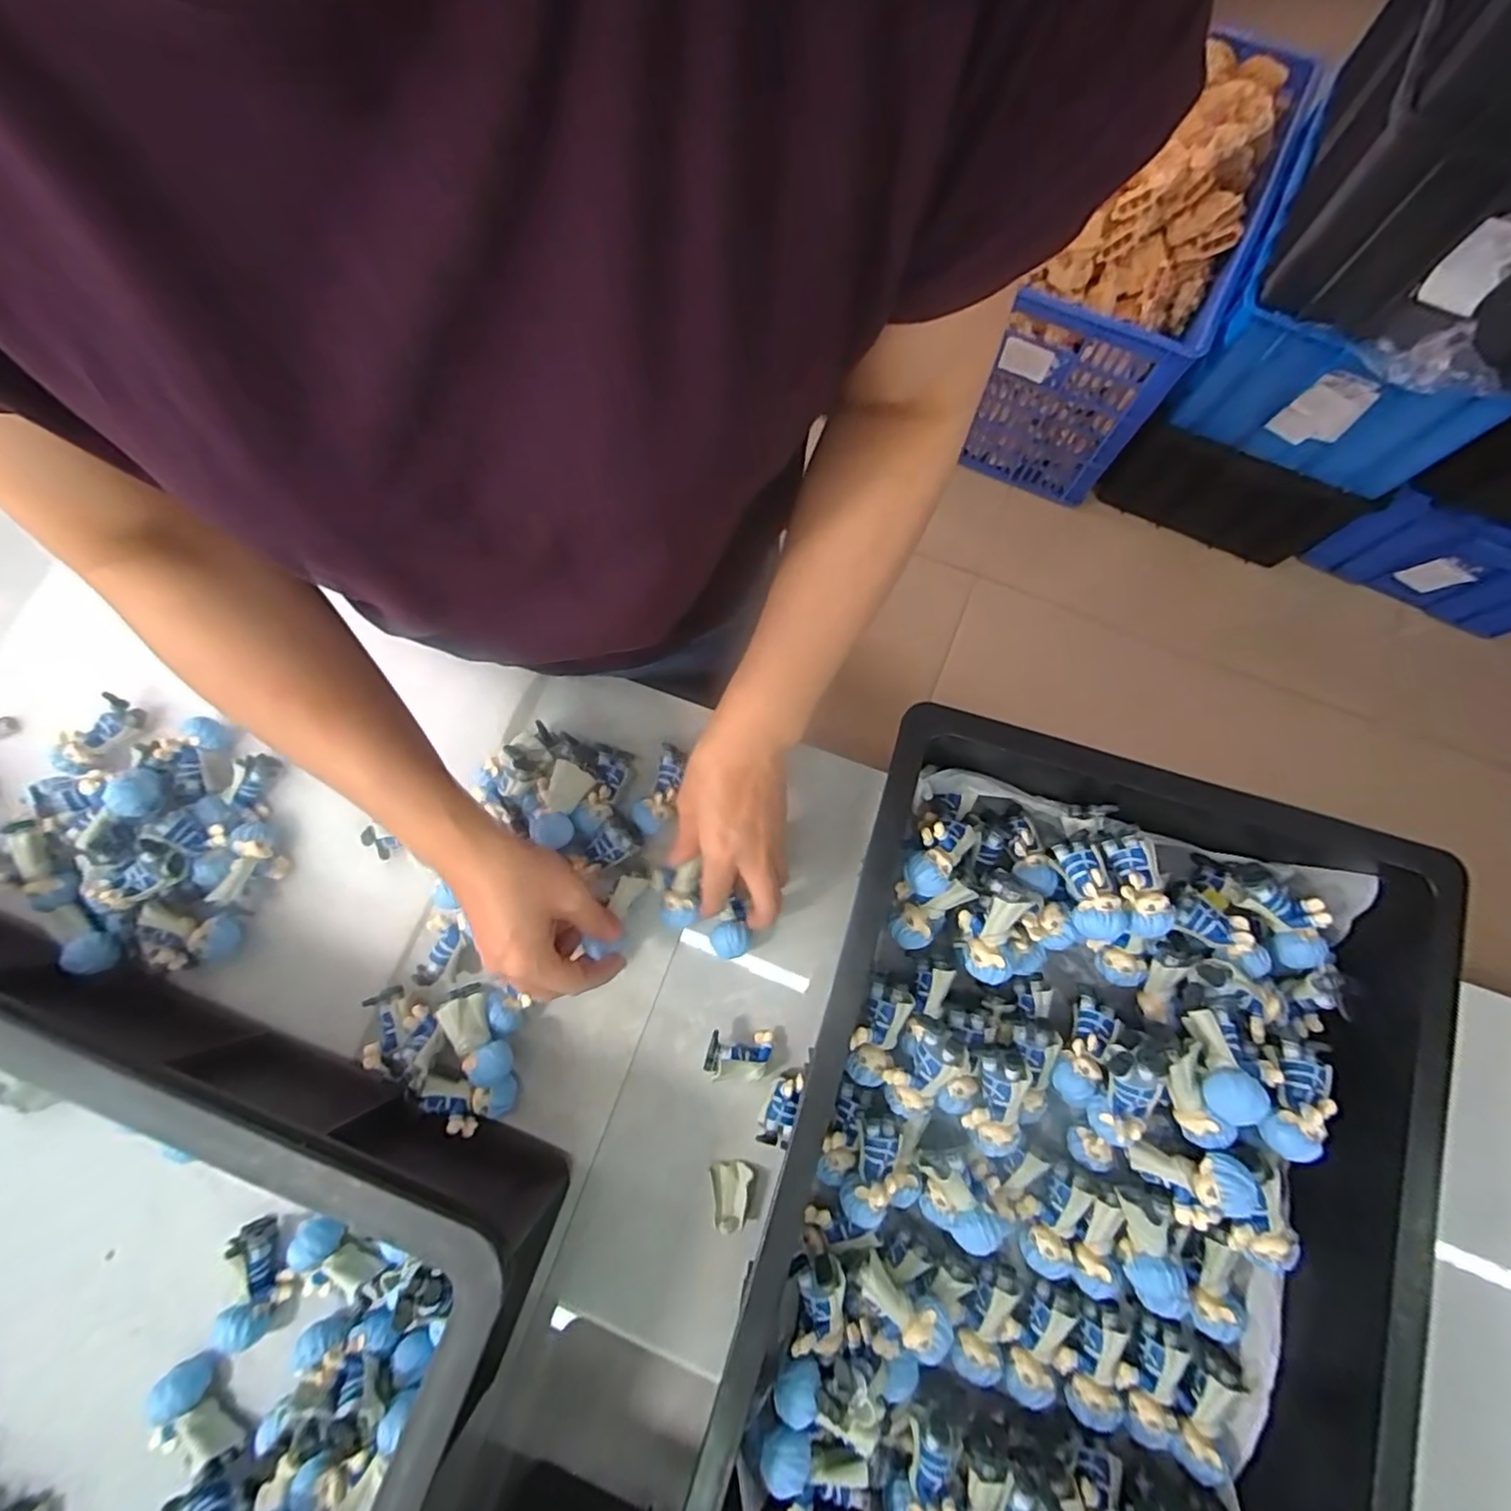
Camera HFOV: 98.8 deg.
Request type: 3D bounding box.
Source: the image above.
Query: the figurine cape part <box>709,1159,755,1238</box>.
[{"bbox_3d":[-0.015,0.279,0.409,0.026,0.010,0.036,-6,77,0],"label":"figurine cape part"}]

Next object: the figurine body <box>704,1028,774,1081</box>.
[{"bbox_3d":[-0.011,0.195,0.421,0.043,0.025,0.029,3,77,2],"label":"figurine body"}]

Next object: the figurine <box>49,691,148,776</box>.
[{"bbox_3d":[-0.480,-0.013,0.472,0.025,0.019,0.060,35,80,8],"label":"figurine"}]

